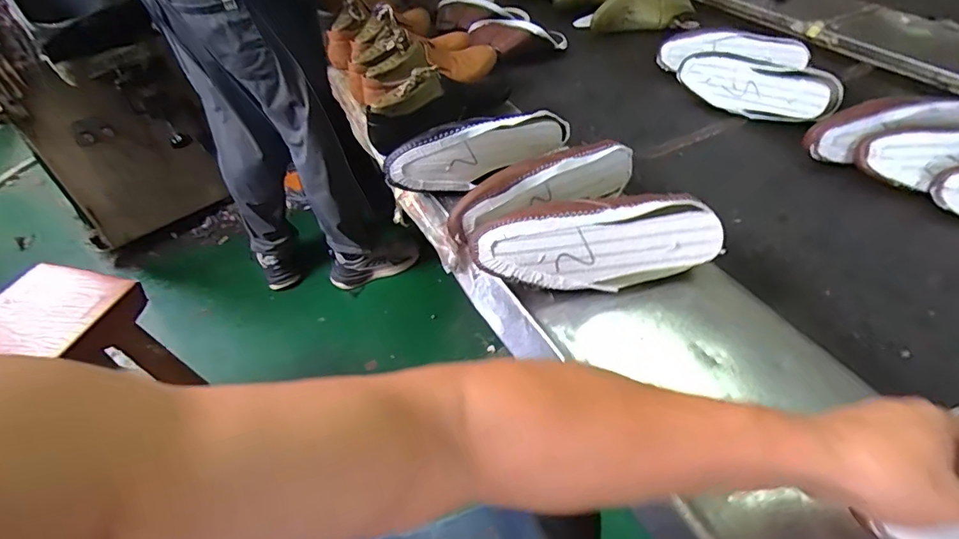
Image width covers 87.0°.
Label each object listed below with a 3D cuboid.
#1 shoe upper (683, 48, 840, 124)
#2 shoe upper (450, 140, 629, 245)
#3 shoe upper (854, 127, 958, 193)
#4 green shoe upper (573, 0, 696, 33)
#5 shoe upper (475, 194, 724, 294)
[{"bbox_3d":[0.483,-0.319,0.871,0.121,0.073,0.258,-31,51,-23],"label":"shoe upper"},{"bbox_3d":[0.081,-0.098,0.605,0.258,0.078,0.043,-24,48,-18],"label":"shoe upper"},{"bbox_3d":[0.659,-0.140,0.685,0.254,0.075,0.068,7,47,12],"label":"shoe upper"},{"bbox_3d":[0.351,-0.608,1.158,0.241,0.074,0.098,-4,45,1],"label":"green shoe upper"},{"bbox_3d":[0.116,-0.032,0.542,0.243,0.074,0.074,-3,45,2],"label":"shoe upper"}]

